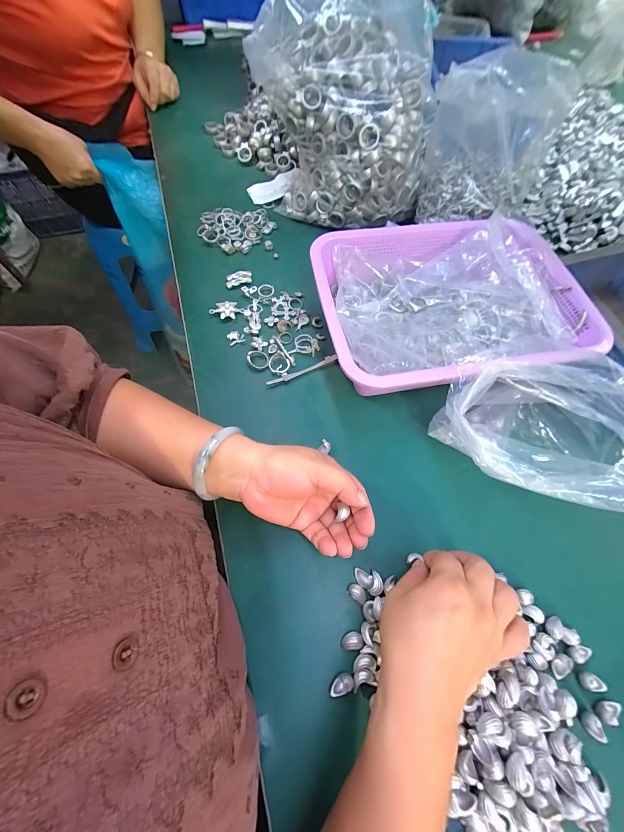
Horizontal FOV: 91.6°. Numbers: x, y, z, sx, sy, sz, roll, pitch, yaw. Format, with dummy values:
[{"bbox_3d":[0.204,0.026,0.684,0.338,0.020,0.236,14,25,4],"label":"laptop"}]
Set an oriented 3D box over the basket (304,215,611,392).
[{"bbox_3d":[0.160,-0.131,0.372,0.298,0.079,0.220,-10,66,-6],"label":"basket"}]

